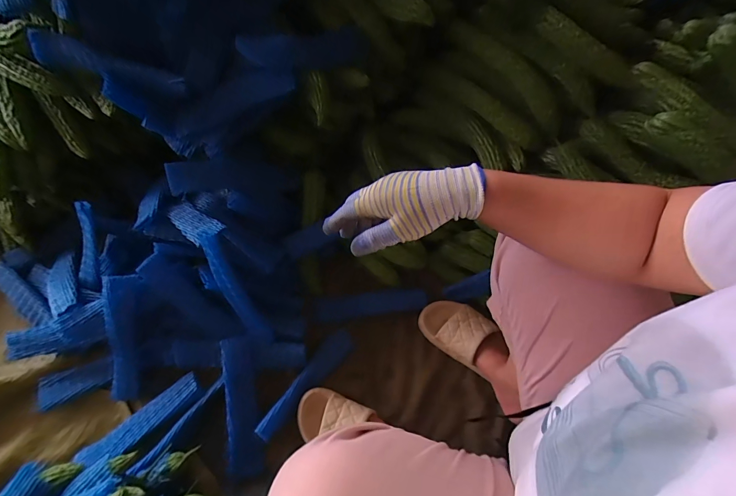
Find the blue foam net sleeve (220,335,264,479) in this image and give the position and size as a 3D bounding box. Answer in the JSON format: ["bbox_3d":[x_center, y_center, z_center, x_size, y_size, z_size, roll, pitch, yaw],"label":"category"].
[{"bbox_3d":[-0.223,0.275,0.638,0.059,0.010,0.227,-7,81,-6],"label":"blue foam net sleeve"}]

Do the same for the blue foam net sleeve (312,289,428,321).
[{"bbox_3d":[0.006,0.114,0.755,0.239,0.032,0.063,-8,66,-6],"label":"blue foam net sleeve"}]

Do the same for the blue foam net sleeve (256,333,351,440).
[{"bbox_3d":[-0.113,0.253,0.681,0.042,0.025,0.232,37,69,14],"label":"blue foam net sleeve"}]

